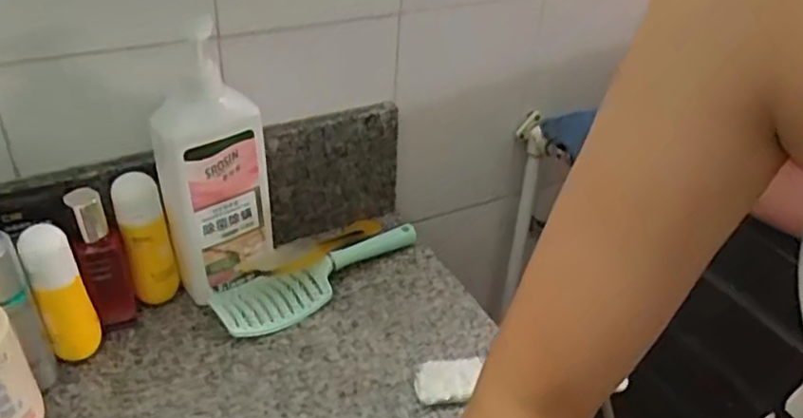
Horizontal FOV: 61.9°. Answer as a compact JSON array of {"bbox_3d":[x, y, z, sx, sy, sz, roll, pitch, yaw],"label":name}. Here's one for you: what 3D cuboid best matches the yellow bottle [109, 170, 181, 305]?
[{"bbox_3d":[-0.262,0.039,0.689,0.045,0.154,0.038,-17,41,-26],"label":"yellow bottle"}]

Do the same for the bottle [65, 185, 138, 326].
[{"bbox_3d":[-0.286,0.052,0.647,0.043,0.160,0.036,-16,41,-25],"label":"bottle"}]

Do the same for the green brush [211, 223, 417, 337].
[{"bbox_3d":[-0.082,0.075,0.741,0.252,0.033,0.064,-19,42,-27],"label":"green brush"}]

